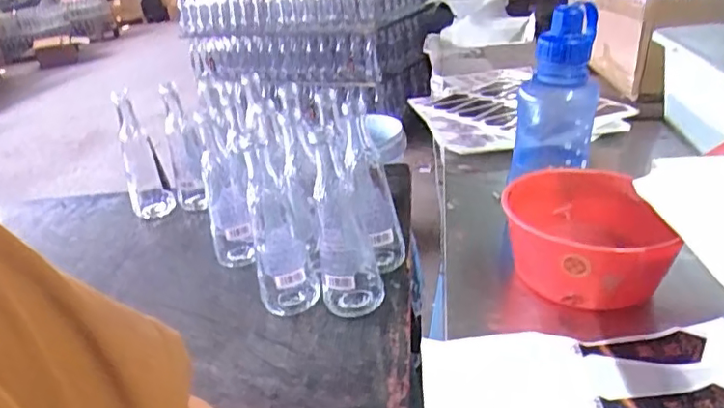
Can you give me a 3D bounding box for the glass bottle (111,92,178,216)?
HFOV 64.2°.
[{"bbox_3d":[-0.367,-0.082,0.964,0.061,0.190,0.077,-20,28,-19],"label":"glass bottle"}]

